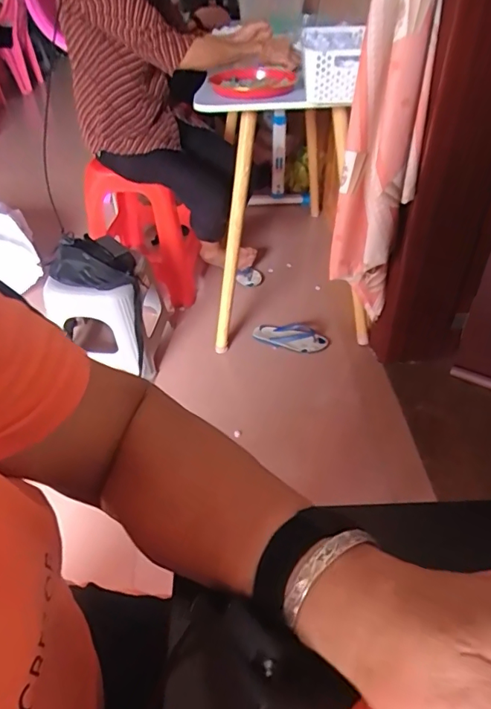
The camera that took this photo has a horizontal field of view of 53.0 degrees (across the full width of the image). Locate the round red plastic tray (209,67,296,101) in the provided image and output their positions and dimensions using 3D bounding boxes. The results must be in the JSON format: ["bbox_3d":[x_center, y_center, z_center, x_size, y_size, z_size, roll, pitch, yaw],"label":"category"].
[{"bbox_3d":[0.017,-0.684,1.241,0.210,0.025,0.224,1,43,3],"label":"round red plastic tray"}]

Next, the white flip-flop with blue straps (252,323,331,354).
[{"bbox_3d":[0.151,-0.058,1.649,0.255,0.047,0.091,9,45,12],"label":"white flip-flop with blue straps"}]

